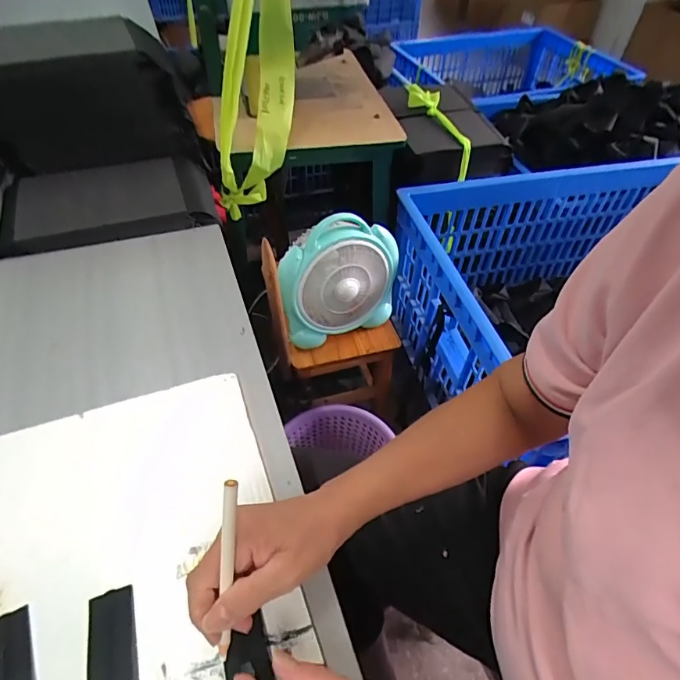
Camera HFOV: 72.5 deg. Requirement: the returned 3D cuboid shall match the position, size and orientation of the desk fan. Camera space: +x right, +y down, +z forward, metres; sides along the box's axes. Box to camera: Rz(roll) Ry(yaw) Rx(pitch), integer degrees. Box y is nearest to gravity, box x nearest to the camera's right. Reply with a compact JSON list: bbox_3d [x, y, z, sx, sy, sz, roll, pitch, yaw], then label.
[{"bbox_3d":[-0.004,-0.118,0.875,0.235,0.218,0.097,-18,53,-18],"label":"desk fan"}]

